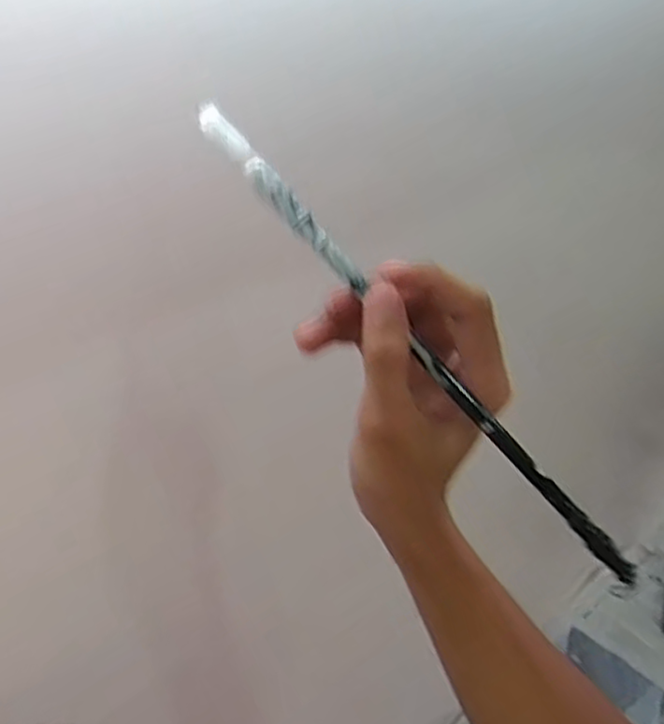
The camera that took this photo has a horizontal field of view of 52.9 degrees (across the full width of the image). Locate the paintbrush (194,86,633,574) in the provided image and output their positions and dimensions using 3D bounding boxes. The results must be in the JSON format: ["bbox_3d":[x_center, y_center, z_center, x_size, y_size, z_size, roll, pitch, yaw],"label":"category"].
[{"bbox_3d":[0.036,-0.008,0.287,0.269,0.009,0.009,48,45,0],"label":"paintbrush"}]

